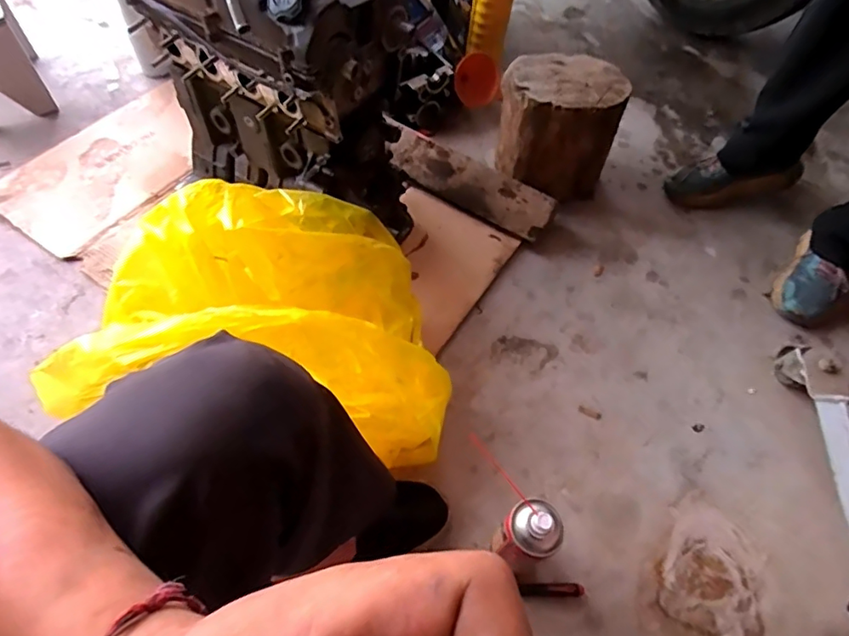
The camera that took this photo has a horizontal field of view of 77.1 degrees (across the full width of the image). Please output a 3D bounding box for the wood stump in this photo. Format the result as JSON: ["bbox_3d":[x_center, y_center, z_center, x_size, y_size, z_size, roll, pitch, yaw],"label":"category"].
[{"bbox_3d":[0.258,-0.372,1.036,0.214,0.191,0.196,20,58,10],"label":"wood stump"}]

